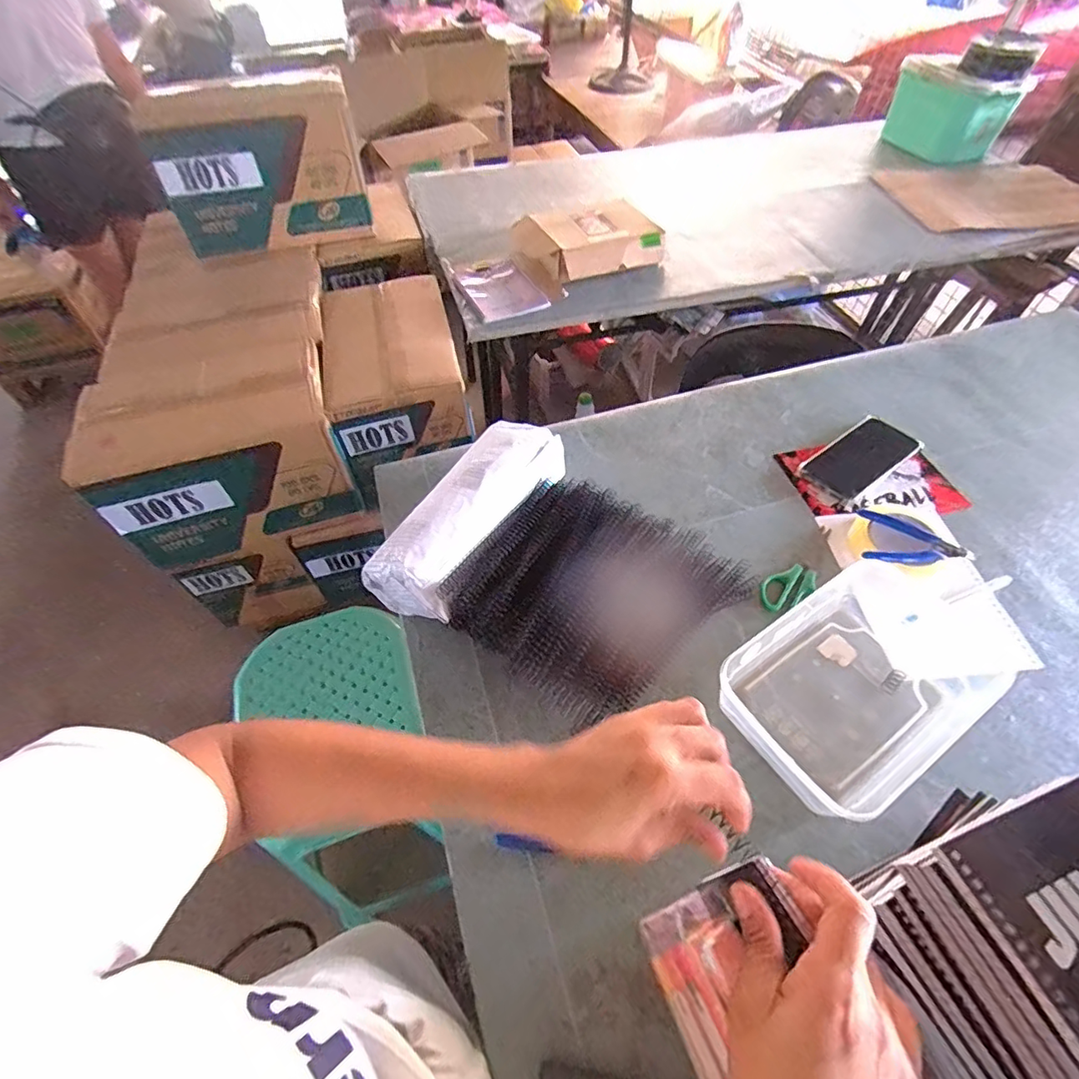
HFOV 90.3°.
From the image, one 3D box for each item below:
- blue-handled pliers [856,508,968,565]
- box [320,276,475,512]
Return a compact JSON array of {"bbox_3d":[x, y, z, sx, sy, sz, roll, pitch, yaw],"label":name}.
[{"bbox_3d":[0.425,0.001,0.617,0.104,0.018,0.078,11,55,9],"label":"blue-handled pliers"},{"bbox_3d":[-0.342,-0.393,1.278,0.288,0.228,0.496,-14,54,-9],"label":"box"}]

